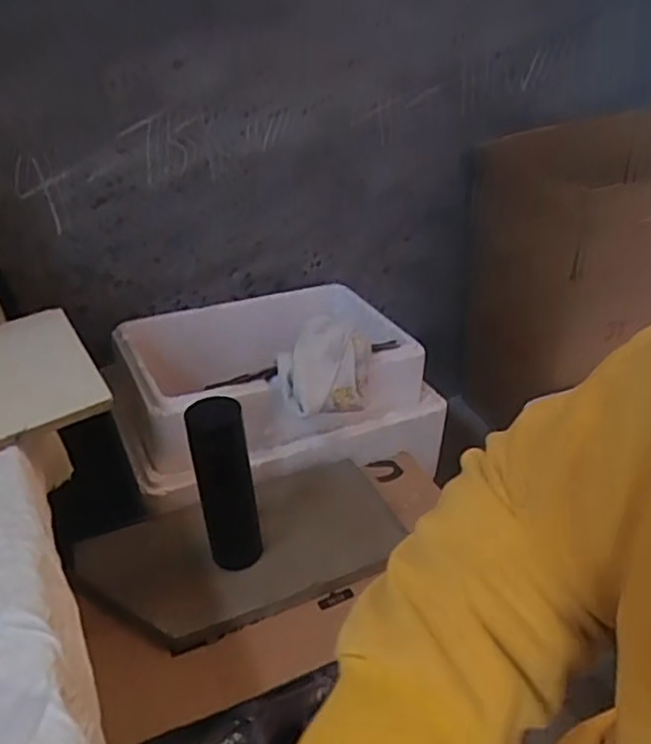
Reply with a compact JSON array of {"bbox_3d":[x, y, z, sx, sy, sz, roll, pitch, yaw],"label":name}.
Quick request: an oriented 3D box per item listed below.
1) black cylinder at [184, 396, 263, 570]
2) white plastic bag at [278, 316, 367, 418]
[{"bbox_3d":[-0.116,0.134,0.761,0.061,0.211,0.074,-9,36,-7],"label":"black cylinder"},{"bbox_3d":[0.000,-0.001,0.946,0.131,0.091,0.132,-4,36,1],"label":"white plastic bag"}]

